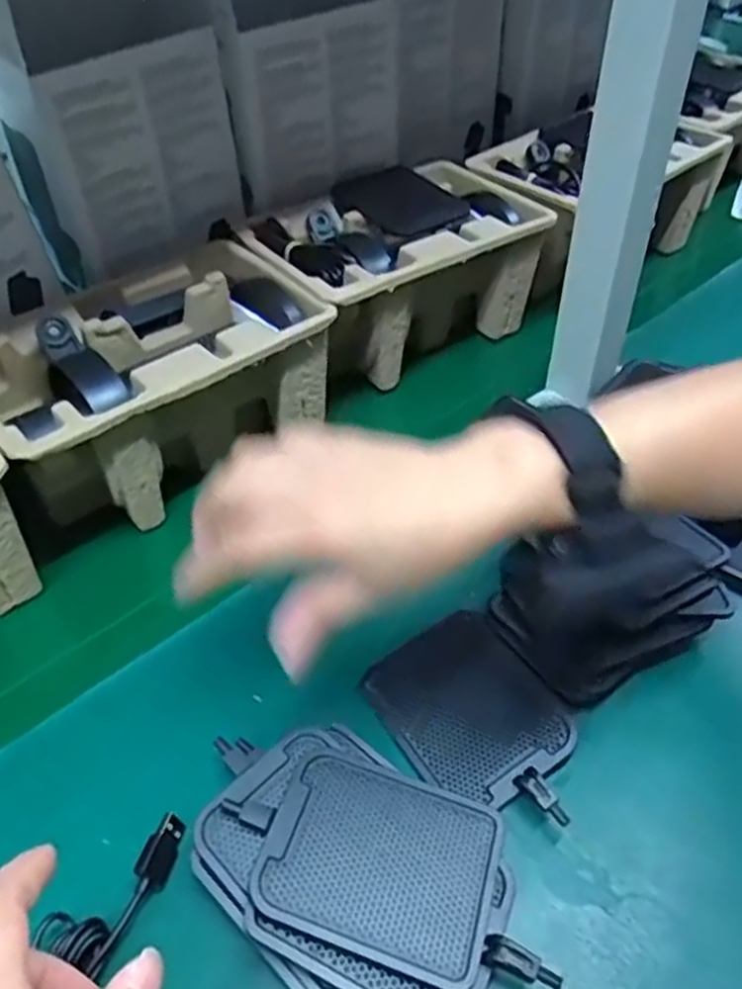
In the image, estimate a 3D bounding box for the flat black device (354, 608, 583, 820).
[{"bbox_3d":[0.055,0.115,0.391,0.077,0.015,0.113,-29,53,-20],"label":"flat black device"}]

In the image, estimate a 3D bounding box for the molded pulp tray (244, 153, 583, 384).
[{"bbox_3d":[0.029,-0.182,0.628,0.227,0.120,0.134,-31,54,-21],"label":"molded pulp tray"}]

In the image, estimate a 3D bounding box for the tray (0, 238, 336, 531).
[{"bbox_3d":[-0.146,-0.076,0.530,0.233,0.110,0.144,-37,56,-25],"label":"tray"}]

